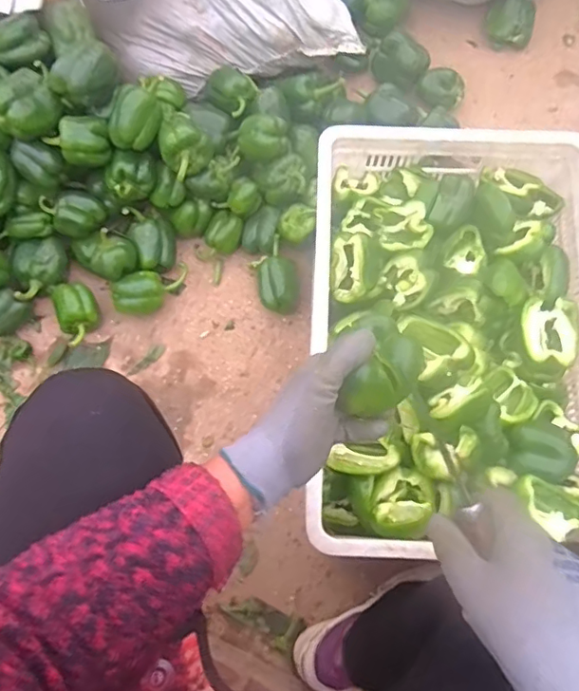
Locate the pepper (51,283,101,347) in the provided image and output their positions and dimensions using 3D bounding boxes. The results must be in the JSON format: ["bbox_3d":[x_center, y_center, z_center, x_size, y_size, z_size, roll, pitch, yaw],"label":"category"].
[{"bbox_3d":[-0.345,-0.056,0.905,0.067,0.078,0.092,-19,74,-6],"label":"pepper"}]

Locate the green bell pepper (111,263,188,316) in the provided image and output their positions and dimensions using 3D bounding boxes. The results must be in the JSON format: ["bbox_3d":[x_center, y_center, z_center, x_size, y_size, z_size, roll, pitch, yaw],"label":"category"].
[{"bbox_3d":[-0.226,-0.092,0.919,0.128,0.068,0.057,-22,74,-7],"label":"green bell pepper"}]

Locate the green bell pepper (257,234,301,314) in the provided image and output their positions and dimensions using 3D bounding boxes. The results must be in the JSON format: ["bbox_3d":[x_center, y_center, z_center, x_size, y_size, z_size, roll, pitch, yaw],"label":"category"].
[{"bbox_3d":[-0.017,-0.115,0.928,0.068,0.064,0.124,-1,73,0],"label":"green bell pepper"}]

